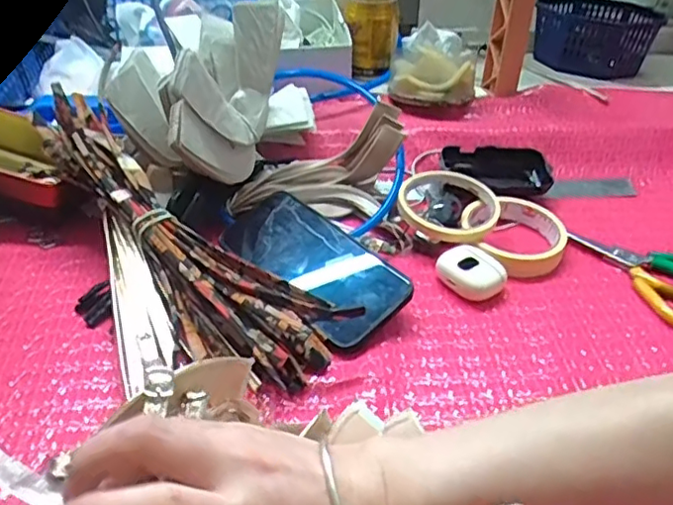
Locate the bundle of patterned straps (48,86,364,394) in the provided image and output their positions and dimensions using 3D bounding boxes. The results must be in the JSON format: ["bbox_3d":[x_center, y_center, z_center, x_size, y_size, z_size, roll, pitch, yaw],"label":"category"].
[{"bbox_3d":[-0.130,-0.021,0.454,0.314,0.058,0.093,41,49,21],"label":"bundle of patterned straps"}]

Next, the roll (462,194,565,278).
[{"bbox_3d":[0.153,-0.016,0.538,0.087,0.021,0.093,3,38,-2],"label":"roll"}]

